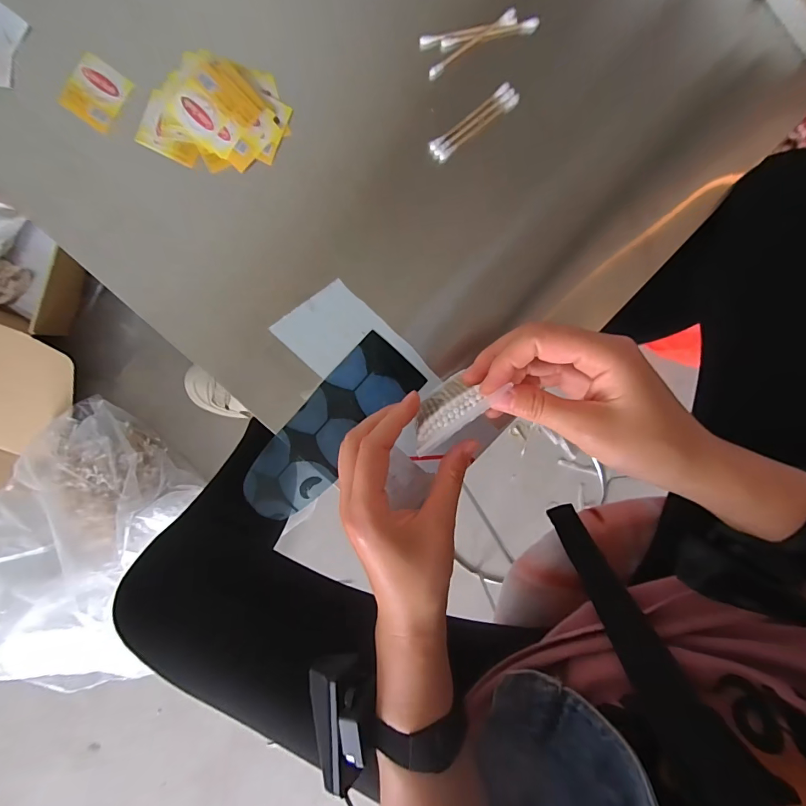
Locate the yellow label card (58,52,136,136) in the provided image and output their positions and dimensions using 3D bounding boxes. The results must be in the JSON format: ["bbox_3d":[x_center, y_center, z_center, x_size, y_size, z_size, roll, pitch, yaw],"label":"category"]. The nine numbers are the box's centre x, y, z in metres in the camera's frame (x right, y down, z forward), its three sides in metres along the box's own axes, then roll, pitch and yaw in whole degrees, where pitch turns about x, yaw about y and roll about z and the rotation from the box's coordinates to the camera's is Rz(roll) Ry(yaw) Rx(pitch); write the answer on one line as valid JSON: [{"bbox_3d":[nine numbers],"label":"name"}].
[{"bbox_3d":[-0.225,-0.227,0.296,0.037,0.006,0.043,30,94,-12],"label":"yellow label card"}]

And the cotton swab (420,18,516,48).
[{"bbox_3d":[0.047,-0.271,0.293,0.072,0.007,0.007,-14,96,0],"label":"cotton swab"}]

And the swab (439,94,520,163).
[{"bbox_3d":[0.057,-0.205,0.304,0.072,0.007,0.006,-36,96,2],"label":"swab"}]

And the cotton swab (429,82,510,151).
[{"bbox_3d":[0.049,-0.213,0.302,0.071,0.007,0.006,-38,96,2],"label":"cotton swab"}]

